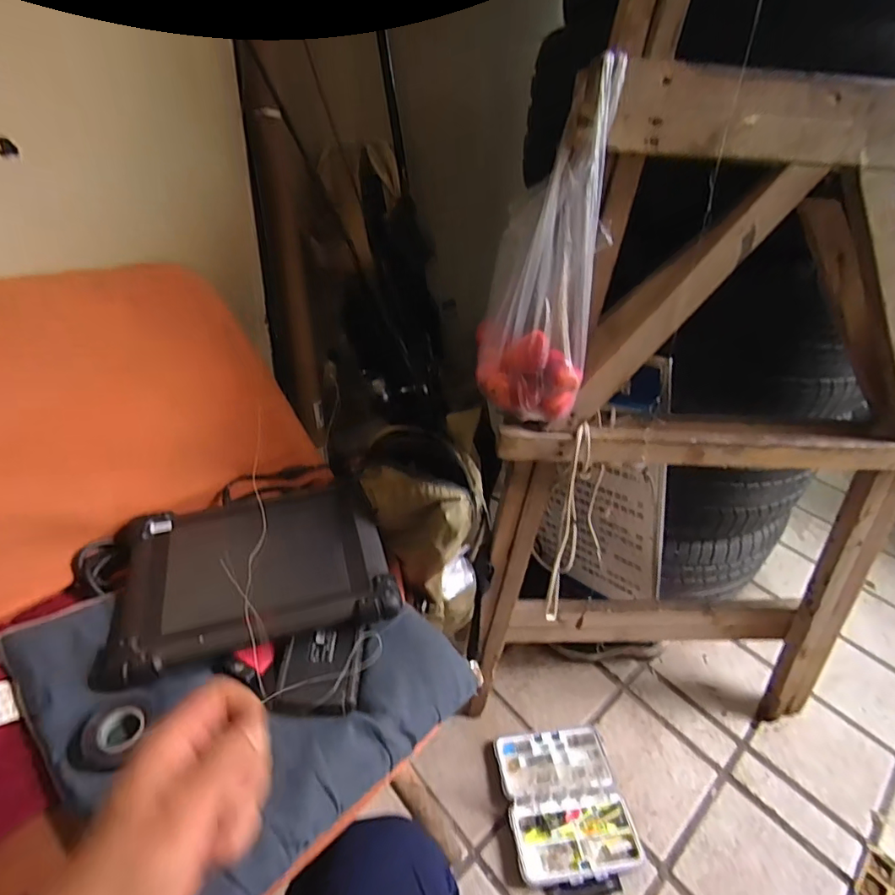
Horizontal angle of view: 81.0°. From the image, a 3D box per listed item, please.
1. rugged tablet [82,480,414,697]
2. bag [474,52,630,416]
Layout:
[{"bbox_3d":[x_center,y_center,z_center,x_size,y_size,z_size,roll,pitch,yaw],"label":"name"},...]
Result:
[{"bbox_3d":[-0.228,0.136,0.619,0.300,0.031,0.217,-10,44,-14],"label":"rugged tablet"},{"bbox_3d":[0.108,-0.206,0.576,0.128,0.332,0.118,7,36,2],"label":"bag"}]

